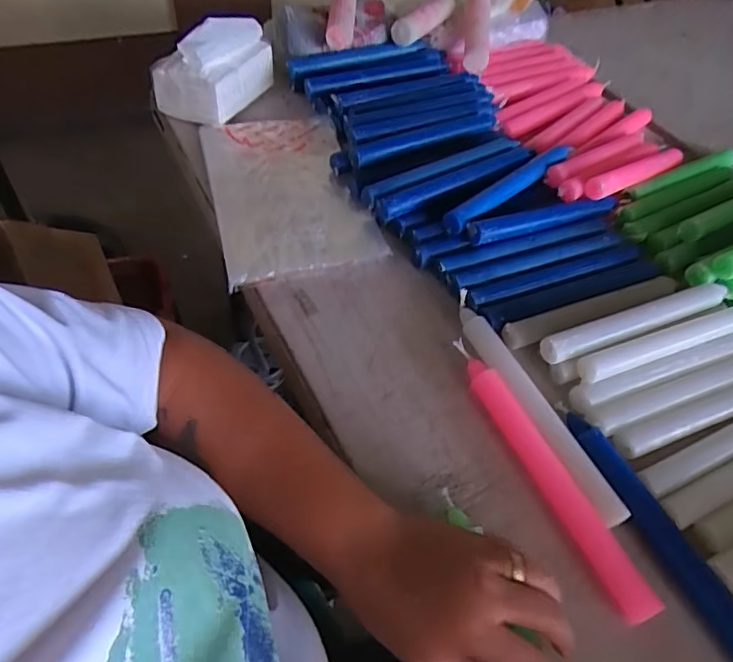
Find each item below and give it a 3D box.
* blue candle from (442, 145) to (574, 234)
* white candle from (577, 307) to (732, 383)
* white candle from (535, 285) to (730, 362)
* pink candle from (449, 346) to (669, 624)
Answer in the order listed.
[{"bbox_3d":[0.154,-0.151,0.561,0.207,0.027,0.021,-35,62,-28],"label":"blue candle"},{"bbox_3d":[0.263,0.008,0.452,0.197,0.015,0.021,-16,55,-17],"label":"white candle"},{"bbox_3d":[0.236,-0.008,0.461,0.201,0.026,0.021,-17,55,-18],"label":"white candle"},{"bbox_3d":[0.128,0.096,0.390,0.025,0.019,0.220,-18,55,-19],"label":"pink candle"}]

